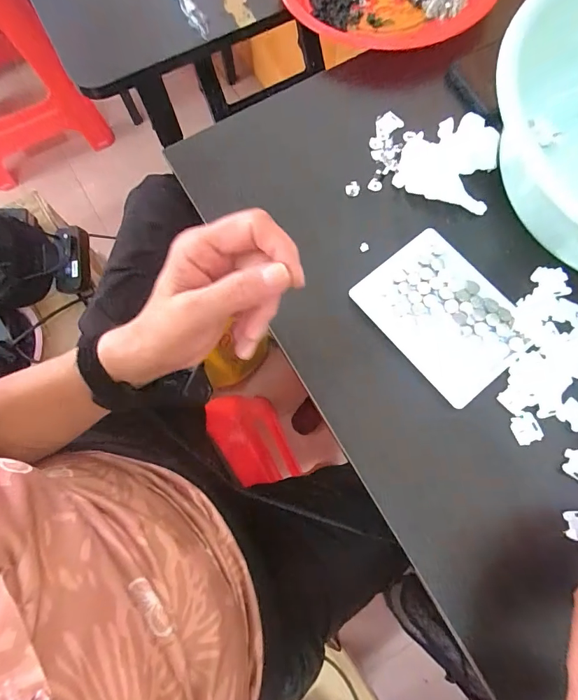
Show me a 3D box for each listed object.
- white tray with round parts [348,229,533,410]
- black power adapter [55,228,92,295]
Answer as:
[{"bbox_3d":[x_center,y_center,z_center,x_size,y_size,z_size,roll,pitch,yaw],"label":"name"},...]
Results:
[{"bbox_3d":[0.130,-0.030,0.335,0.097,0.008,0.130,-39,77,-8],"label":"white tray with round parts"},{"bbox_3d":[-0.333,-0.139,0.619,0.048,0.023,0.101,2,93,3],"label":"black power adapter"}]

